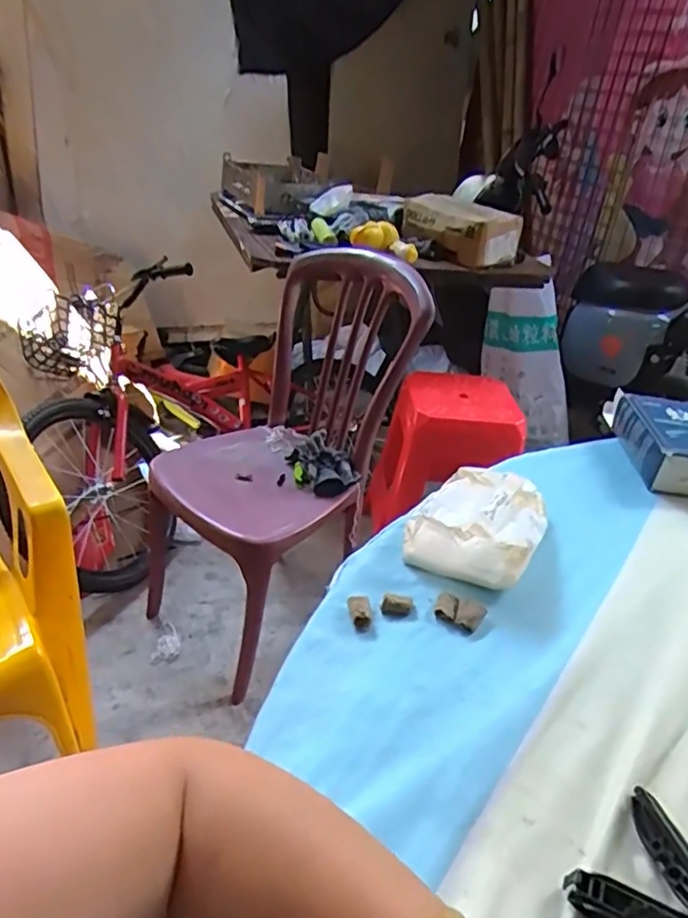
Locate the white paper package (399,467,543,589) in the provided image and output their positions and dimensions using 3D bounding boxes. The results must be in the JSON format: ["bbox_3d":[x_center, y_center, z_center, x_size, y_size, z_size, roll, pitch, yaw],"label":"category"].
[{"bbox_3d":[0.122,0.050,0.558,0.107,0.040,0.147,21,35,23],"label":"white paper package"}]

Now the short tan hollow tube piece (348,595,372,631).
[{"bbox_3d":[0.013,0.115,0.475,0.016,0.008,0.031,0,33,-8],"label":"short tan hollow tube piece"}]

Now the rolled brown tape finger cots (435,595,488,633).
[{"bbox_3d":[0.090,0.117,0.484,0.036,0.008,0.031,16,34,17],"label":"rolled brown tape finger cots"}]

